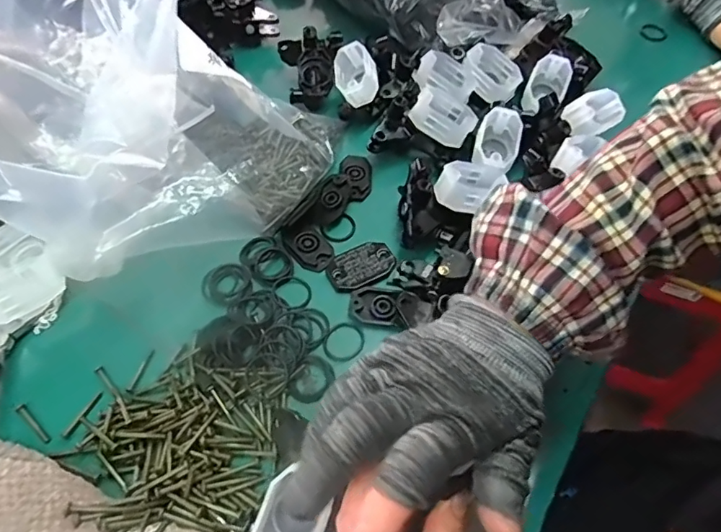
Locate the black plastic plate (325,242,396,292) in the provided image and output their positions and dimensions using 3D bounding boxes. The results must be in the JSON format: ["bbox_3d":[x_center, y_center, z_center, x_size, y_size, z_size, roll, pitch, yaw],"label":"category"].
[{"bbox_3d":[0.001,0.001,0.402,0.054,0.007,0.034,-23,61,-15],"label":"black plastic plate"}]

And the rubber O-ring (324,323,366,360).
[{"bbox_3d":[-0.013,0.057,0.377,0.033,0.004,0.028,-30,63,-19],"label":"rubber O-ring"}]

